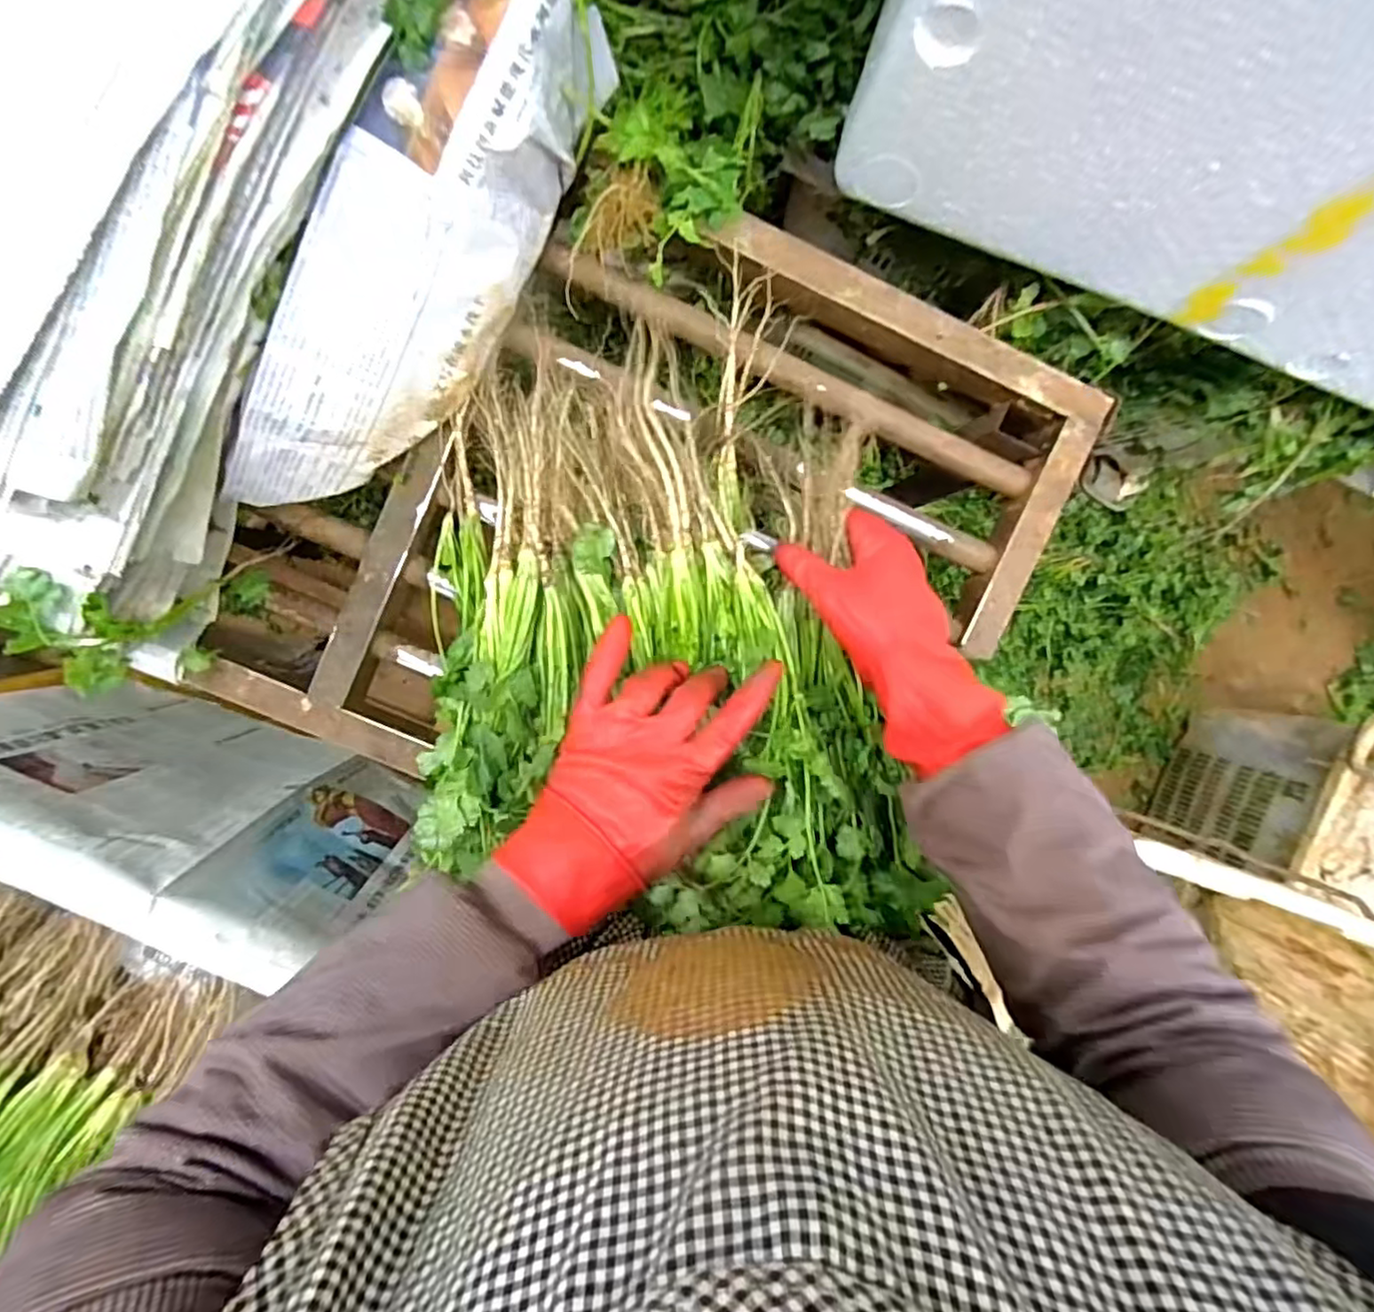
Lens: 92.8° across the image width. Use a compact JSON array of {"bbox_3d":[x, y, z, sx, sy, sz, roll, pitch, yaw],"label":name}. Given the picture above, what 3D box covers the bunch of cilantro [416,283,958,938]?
[{"bbox_3d":[-0.027,-0.013,0.410,0.297,0.105,0.373,-7,96,-3],"label":"bunch of cilantro"}]

